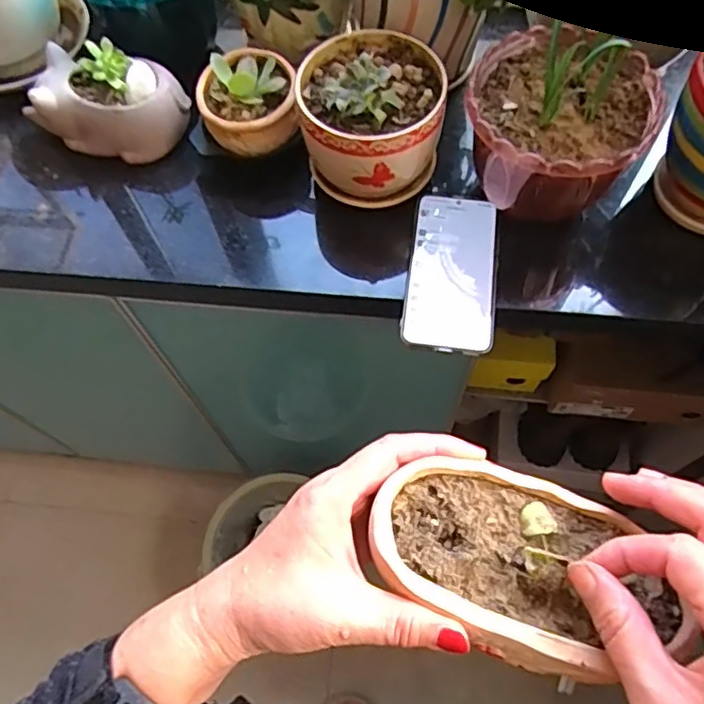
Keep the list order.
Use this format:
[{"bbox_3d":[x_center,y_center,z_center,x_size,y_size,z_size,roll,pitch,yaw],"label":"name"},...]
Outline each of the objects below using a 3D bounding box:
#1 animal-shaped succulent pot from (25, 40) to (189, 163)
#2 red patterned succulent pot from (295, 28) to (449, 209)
[{"bbox_3d":[-0.242,-0.250,0.585,0.157,0.099,0.080,13,67,9],"label":"animal-shaped succulent pot"},{"bbox_3d":[0.017,-0.202,0.538,0.118,0.109,0.116,-1,65,2],"label":"red patterned succulent pot"}]

